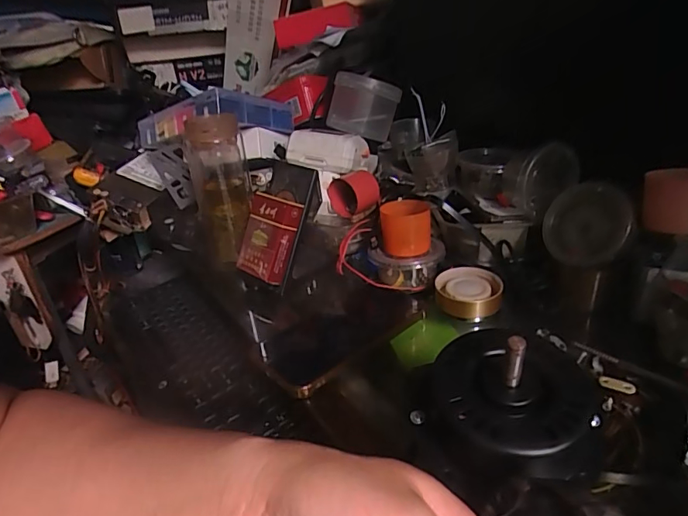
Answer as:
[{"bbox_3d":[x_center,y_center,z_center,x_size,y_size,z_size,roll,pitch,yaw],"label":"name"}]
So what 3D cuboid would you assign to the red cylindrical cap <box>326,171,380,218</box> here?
[{"bbox_3d":[0.012,-0.074,0.551,0.044,0.044,0.043,21,38,40],"label":"red cylindrical cap"}]

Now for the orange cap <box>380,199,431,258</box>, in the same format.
[{"bbox_3d":[0.066,-0.034,0.514,0.054,0.044,0.054,0,29,9],"label":"orange cap"}]

